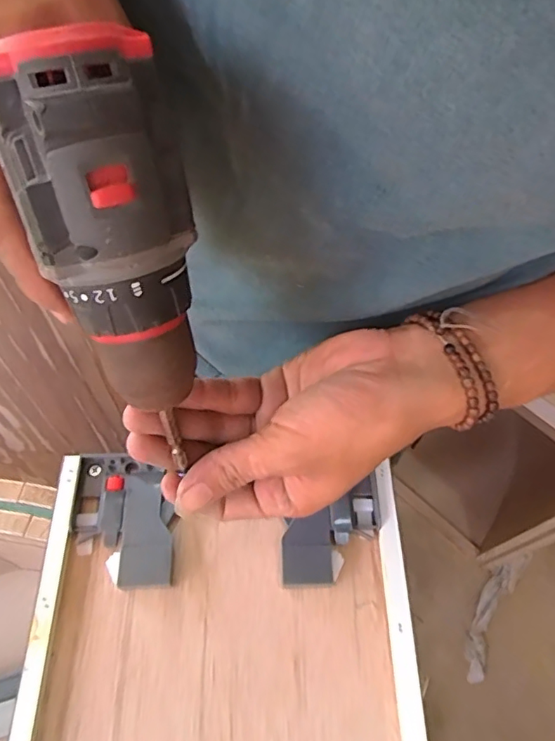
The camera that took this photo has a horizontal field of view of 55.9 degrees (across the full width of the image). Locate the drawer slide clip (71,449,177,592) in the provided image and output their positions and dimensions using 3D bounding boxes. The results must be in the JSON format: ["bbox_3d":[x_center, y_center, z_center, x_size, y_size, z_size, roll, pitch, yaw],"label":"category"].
[{"bbox_3d":[-0.089,0.085,0.302,0.059,0.010,0.074,2,60,-3],"label":"drawer slide clip"}]

